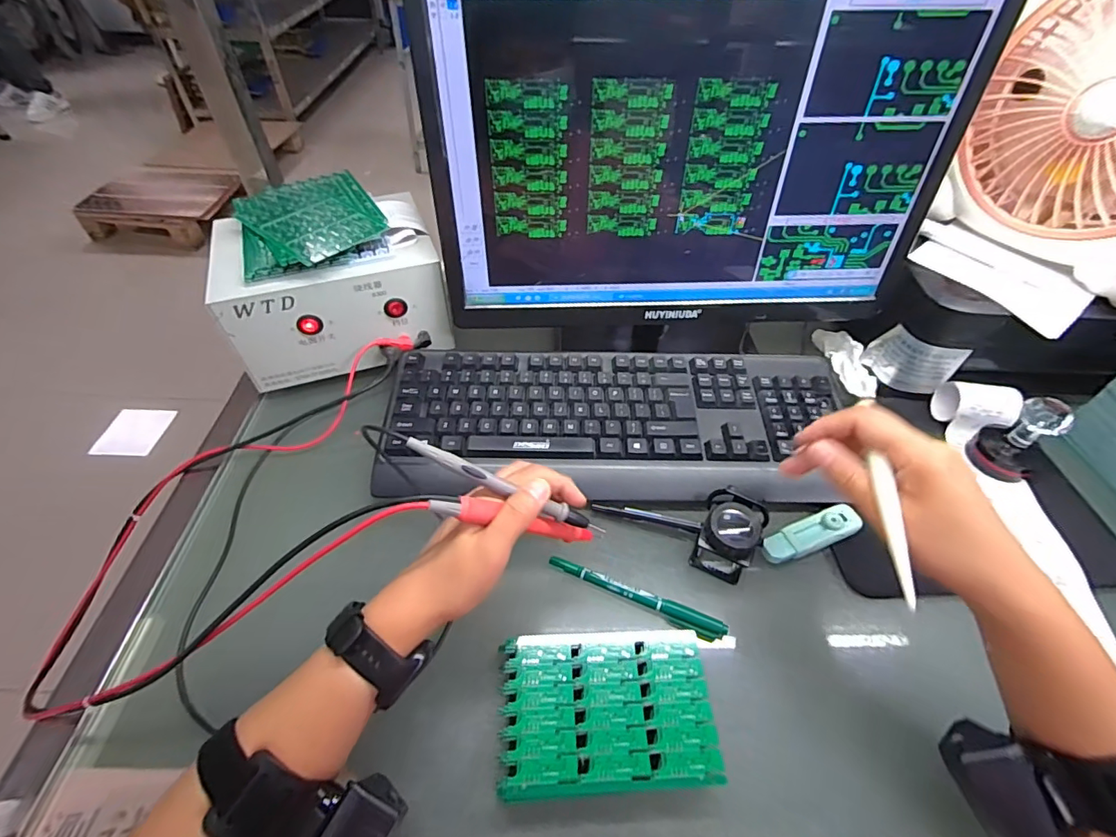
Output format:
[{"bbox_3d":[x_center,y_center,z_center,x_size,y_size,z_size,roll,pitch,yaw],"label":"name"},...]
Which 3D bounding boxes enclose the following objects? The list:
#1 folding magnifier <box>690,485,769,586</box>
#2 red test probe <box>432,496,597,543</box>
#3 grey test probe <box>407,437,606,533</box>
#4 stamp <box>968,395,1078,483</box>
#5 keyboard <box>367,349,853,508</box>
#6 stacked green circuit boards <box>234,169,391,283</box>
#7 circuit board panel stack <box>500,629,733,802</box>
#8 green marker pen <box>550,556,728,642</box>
[{"bbox_3d":[0.135,0.092,0.390,0.046,0.057,0.049,24,53,18],"label":"folding magnifier"},{"bbox_3d":[-0.024,0.066,0.317,0.123,0.011,0.012,22,38,-36],"label":"red test probe"},{"bbox_3d":[-0.030,0.046,0.317,0.139,0.011,0.013,27,48,-15],"label":"grey test probe"},{"bbox_3d":[0.415,0.018,0.442,0.044,0.071,0.049,-24,54,-21],"label":"stamp"},{"bbox_3d":[0.054,0.003,0.465,0.419,0.034,0.157,1,49,-1],"label":"keyboard"},{"bbox_3d":[-0.243,-0.194,0.484,0.126,0.021,0.151,-20,53,-18],"label":"stacked green circuit boards"},{"bbox_3d":[0.031,0.191,0.324,0.131,0.030,0.088,-1,49,-2],"label":"circuit board panel stack"},{"bbox_3d":[0.058,0.137,0.378,0.136,0.016,0.013,19,51,14],"label":"green marker pen"}]

